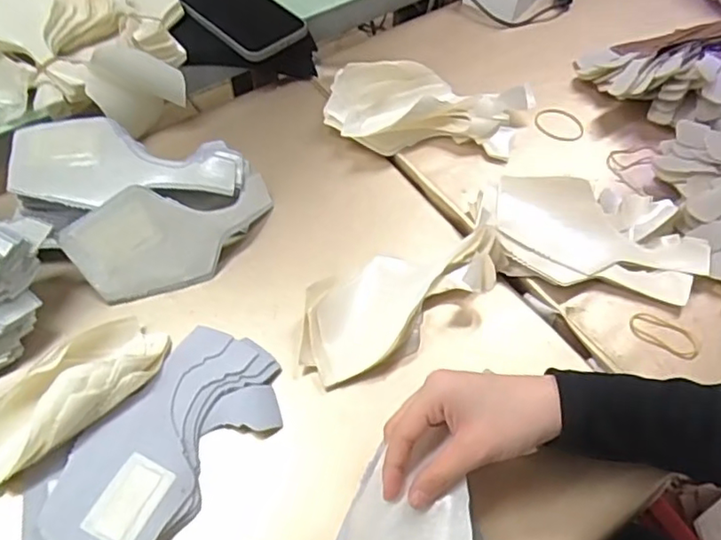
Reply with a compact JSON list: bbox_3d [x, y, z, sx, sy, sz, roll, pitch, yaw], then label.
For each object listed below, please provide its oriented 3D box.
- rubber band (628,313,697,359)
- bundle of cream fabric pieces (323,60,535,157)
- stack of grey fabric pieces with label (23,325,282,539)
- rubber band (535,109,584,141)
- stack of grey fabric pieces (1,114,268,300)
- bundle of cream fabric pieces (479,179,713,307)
[{"bbox_3d":[0.247,0.052,0.502,0.055,0.004,0.027,26,58,15],"label":"rubber band"},{"bbox_3d":[0.067,-0.160,0.613,0.199,0.052,0.084,1,55,-1],"label":"bundle of cream fabric pieces"},{"bbox_3d":[-0.140,0.121,0.437,0.099,0.014,0.184,31,59,18],"label":"stack of grey fabric pieces with label"},{"bbox_3d":[0.206,-0.150,0.641,0.052,0.005,0.046,-2,58,-11],"label":"rubber band"},{"bbox_3d":[-0.190,-0.071,0.533,0.174,0.068,0.165,34,60,20],"label":"stack of grey fabric pieces"},{"bbox_3d":[0.204,-0.037,0.544,0.186,0.034,0.109,9,55,4],"label":"bundle of cream fabric pieces"}]

